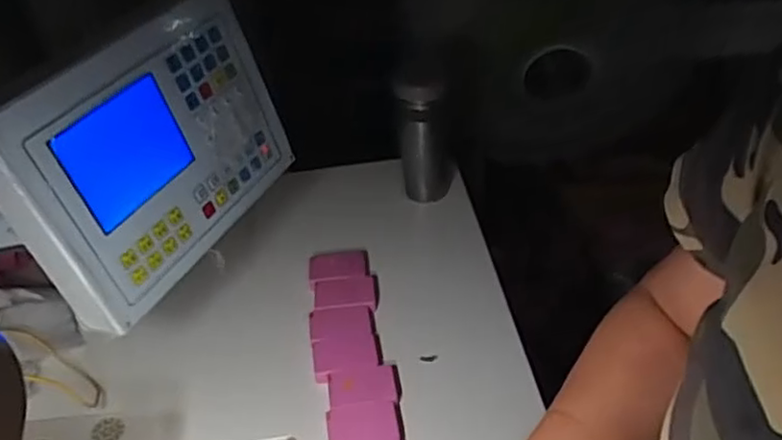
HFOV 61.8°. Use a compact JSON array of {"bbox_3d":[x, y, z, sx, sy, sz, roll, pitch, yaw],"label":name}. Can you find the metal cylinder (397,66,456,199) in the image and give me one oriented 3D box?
[{"bbox_3d":[0.047,-0.110,0.841,0.067,0.190,0.076,2,42,6],"label":"metal cylinder"}]

